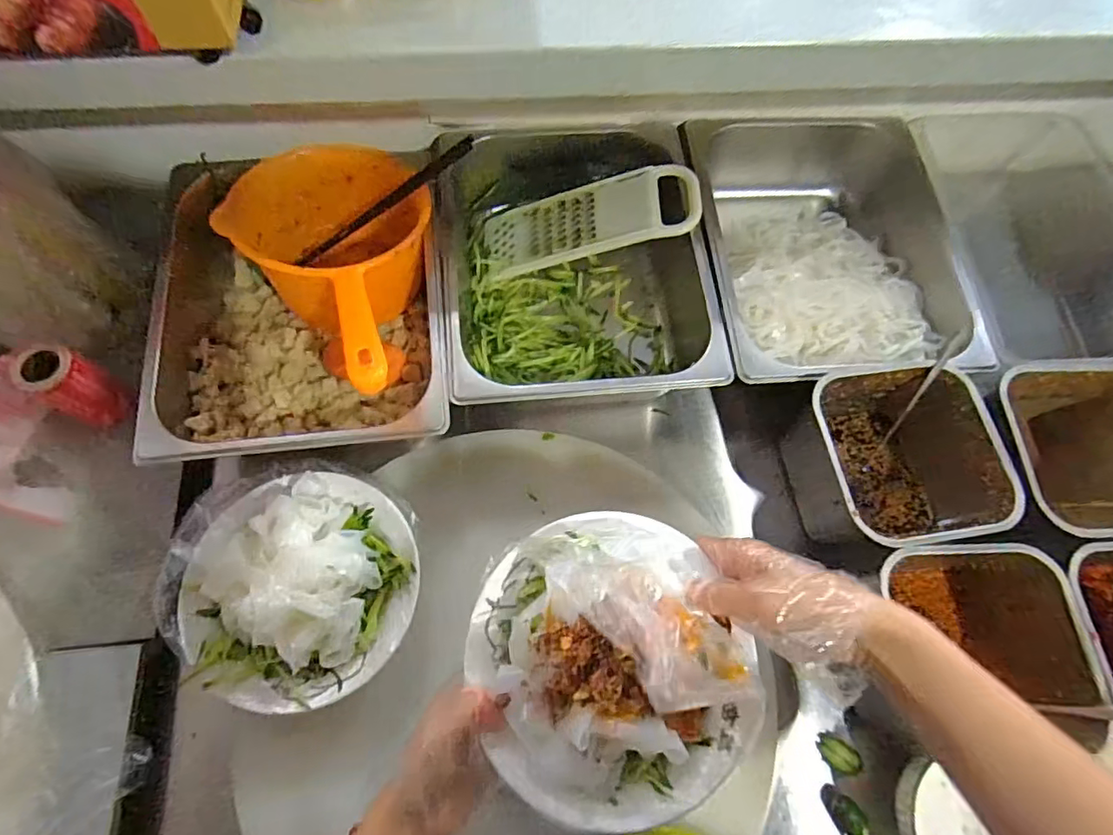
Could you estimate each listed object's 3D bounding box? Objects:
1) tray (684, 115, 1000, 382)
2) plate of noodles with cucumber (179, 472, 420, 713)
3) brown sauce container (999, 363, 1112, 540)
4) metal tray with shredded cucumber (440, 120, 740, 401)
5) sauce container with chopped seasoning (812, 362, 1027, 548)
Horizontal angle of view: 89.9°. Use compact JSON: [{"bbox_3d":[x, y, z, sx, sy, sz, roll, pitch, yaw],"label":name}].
[{"bbox_3d":[0.279,-0.186,0.623,0.254,0.106,0.333,-5,68,-5],"label":"tray"},{"bbox_3d":[-0.214,0.130,0.448,0.188,0.065,0.178,1,68,-2],"label":"plate of noodles with cucumber"},{"bbox_3d":[0.482,0.045,0.540,0.163,0.107,0.160,2,68,-2],"label":"brown sauce container"},{"bbox_3d":[0.018,-0.156,0.600,0.264,0.097,0.318,-5,68,-4],"label":"metal tray with shredded cucumber"},{"bbox_3d":[0.309,0.037,0.529,0.158,0.107,0.166,-7,68,-5],"label":"sauce container with chopped seasoning"}]

